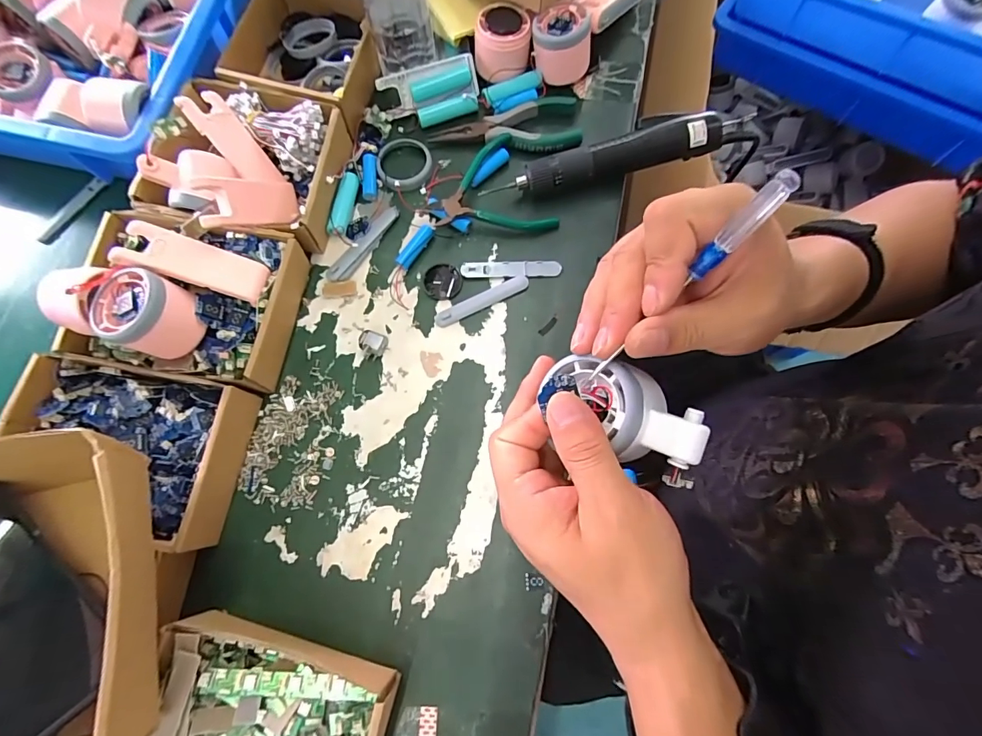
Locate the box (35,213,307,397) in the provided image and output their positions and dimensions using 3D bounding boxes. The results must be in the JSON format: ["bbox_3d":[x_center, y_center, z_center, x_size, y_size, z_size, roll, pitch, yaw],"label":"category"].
[{"bbox_3d":[-0.262,-0.063,0.382,0.171,0.100,0.133,7,73,3],"label":"box"}]

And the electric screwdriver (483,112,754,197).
[{"bbox_3d":[0.121,-0.211,0.443,0.247,0.039,0.039,-12,73,-3],"label":"electric screwdriver"}]

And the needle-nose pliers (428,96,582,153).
[{"bbox_3d":[0.016,-0.249,0.470,0.152,0.012,0.057,-10,73,-2],"label":"needle-nose pliers"}]

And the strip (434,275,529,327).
[{"bbox_3d":[-0.009,-0.064,0.428,0.096,0.004,0.015,-25,74,-6],"label":"strip"}]

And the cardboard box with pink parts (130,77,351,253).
[{"bbox_3d":[-0.231,-0.194,0.425,0.165,0.085,0.171,14,74,5],"label":"cardboard box with pink parts"}]

